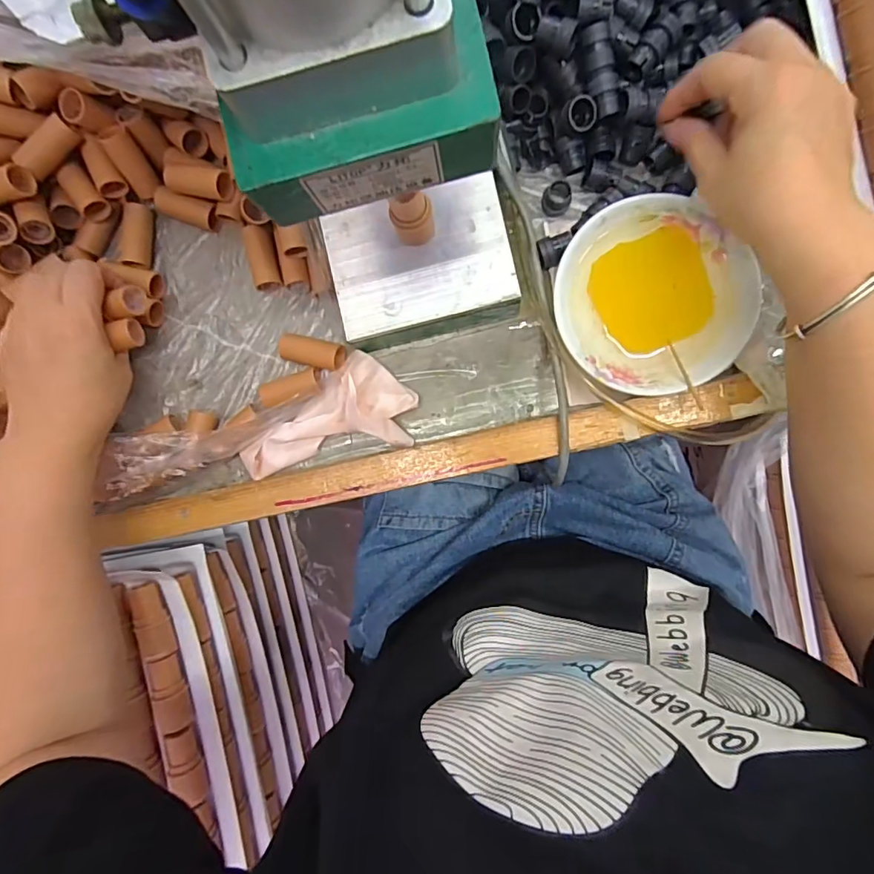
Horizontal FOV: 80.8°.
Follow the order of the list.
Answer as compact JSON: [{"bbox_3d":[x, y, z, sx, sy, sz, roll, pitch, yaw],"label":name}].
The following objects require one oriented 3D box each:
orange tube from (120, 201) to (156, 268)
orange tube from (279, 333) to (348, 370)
[{"bbox_3d":[-0.240,-0.160,0.410,0.020,0.016,0.051,3,92,5],"label":"orange tube"},{"bbox_3d":[-0.094,-0.065,0.387,0.049,0.016,0.021,12,93,5],"label":"orange tube"}]

